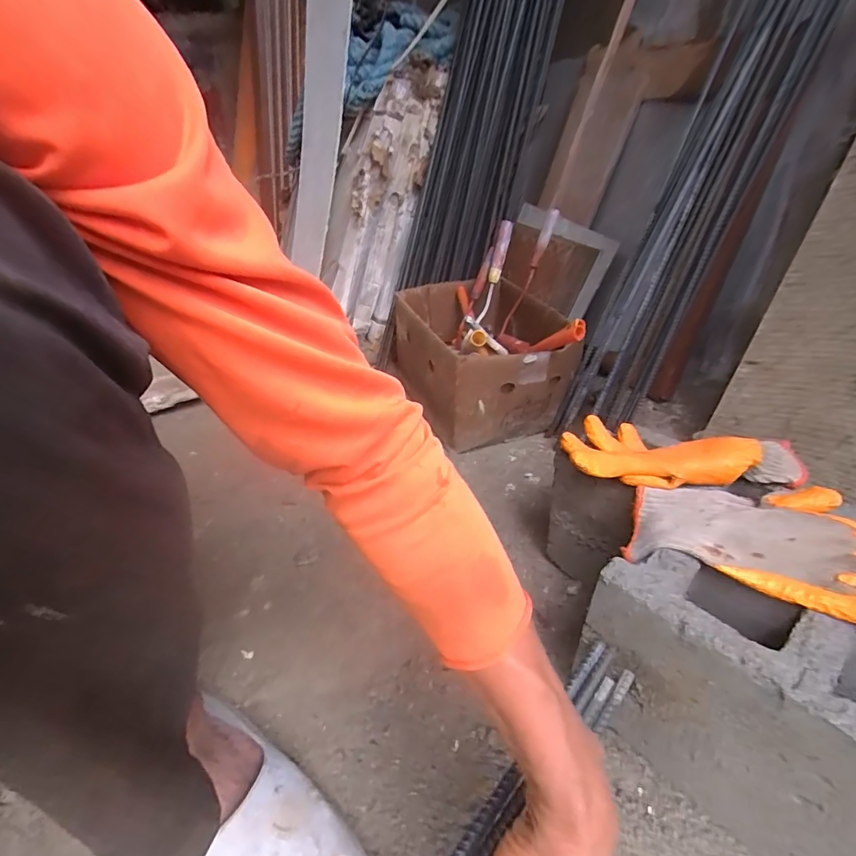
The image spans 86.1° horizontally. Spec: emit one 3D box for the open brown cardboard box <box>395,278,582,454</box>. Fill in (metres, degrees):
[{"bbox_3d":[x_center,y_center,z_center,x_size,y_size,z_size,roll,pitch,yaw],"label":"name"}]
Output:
[{"bbox_3d":[0.093,-0.150,0.945,0.257,0.191,0.397,-8,34,-9],"label":"open brown cardboard box"}]

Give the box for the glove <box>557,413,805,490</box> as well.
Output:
[{"bbox_3d":[0.273,0.018,0.501,0.234,0.044,0.096,4,34,9],"label":"glove"}]

